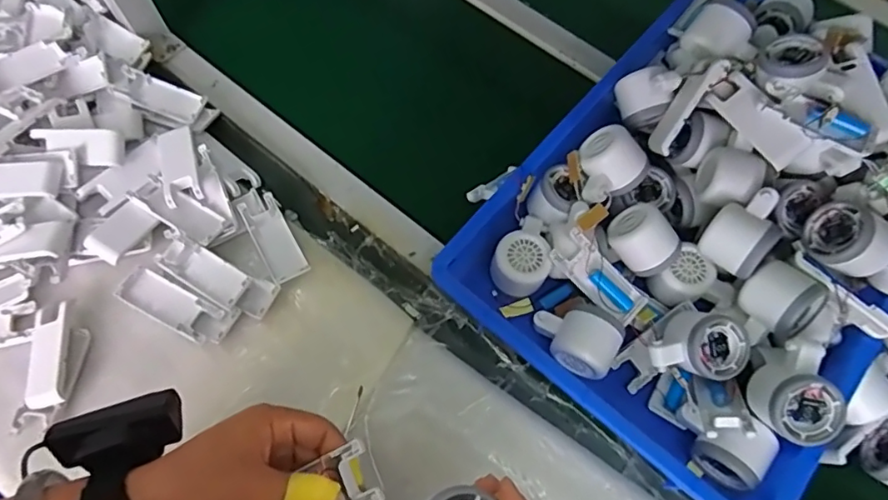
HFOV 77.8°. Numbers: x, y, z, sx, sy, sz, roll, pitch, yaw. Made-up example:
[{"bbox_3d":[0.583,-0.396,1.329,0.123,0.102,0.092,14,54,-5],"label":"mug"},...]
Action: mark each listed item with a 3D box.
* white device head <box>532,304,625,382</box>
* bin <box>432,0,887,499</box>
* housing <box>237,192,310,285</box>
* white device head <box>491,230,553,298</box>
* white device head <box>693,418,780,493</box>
[{"bbox_3d":[0.128,0.085,0.538,0.081,0.048,0.063,28,69,9],"label":"white device head"},{"bbox_3d":[0.295,-0.052,0.555,0.370,0.144,0.524,39,71,13],"label":"bin"},{"bbox_3d":[-0.180,-0.010,0.586,0.038,0.021,0.101,-29,72,-13],"label":"housing"},{"bbox_3d":[0.079,0.016,0.567,0.055,0.047,0.058,1,68,-2],"label":"white device head"},{"bbox_3d":[0.264,0.181,0.497,0.056,0.051,0.056,-39,74,-16],"label":"white device head"}]

